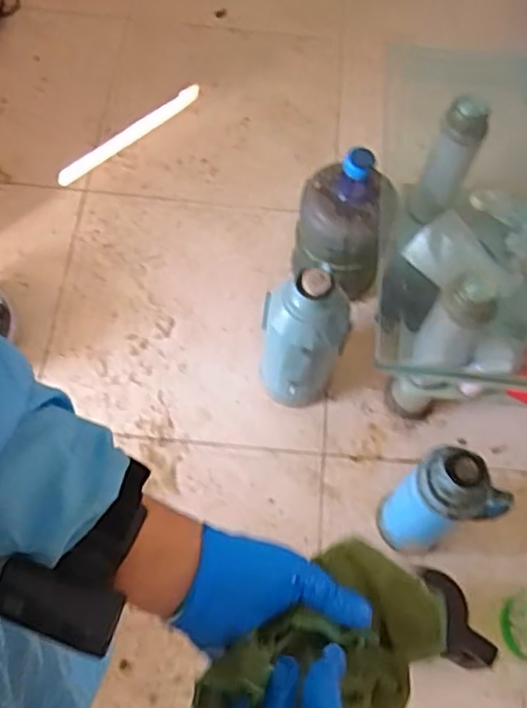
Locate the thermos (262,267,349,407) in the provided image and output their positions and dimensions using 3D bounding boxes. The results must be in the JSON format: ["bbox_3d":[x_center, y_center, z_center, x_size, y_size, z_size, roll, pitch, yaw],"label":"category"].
[{"bbox_3d":[0.070,-0.016,1.302,0.162,0.388,0.128,15,64,3],"label":"thermos"}]

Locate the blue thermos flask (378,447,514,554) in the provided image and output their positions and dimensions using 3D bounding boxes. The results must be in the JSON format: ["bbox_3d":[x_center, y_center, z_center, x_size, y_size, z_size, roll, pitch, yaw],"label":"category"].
[{"bbox_3d":[0.302,0.265,1.189,0.151,0.364,0.109,40,68,14],"label":"blue thermos flask"}]

